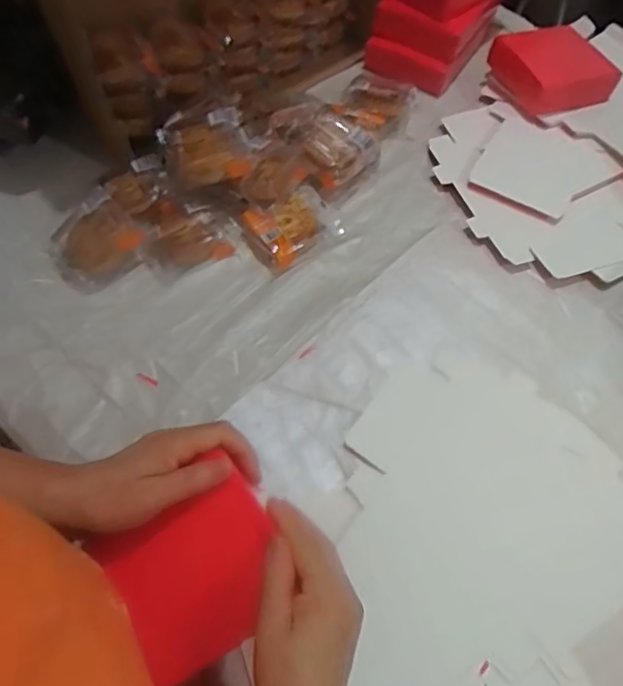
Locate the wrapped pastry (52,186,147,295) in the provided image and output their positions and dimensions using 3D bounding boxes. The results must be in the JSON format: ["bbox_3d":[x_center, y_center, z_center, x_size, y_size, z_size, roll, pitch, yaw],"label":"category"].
[{"bbox_3d":[-0.259,-0.119,0.649,0.103,0.061,0.084,-36,68,-17],"label":"wrapped pastry"}]

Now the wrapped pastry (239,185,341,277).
[{"bbox_3d":[-0.023,-0.145,0.680,0.107,0.032,0.084,-29,66,-13],"label":"wrapped pastry"}]

